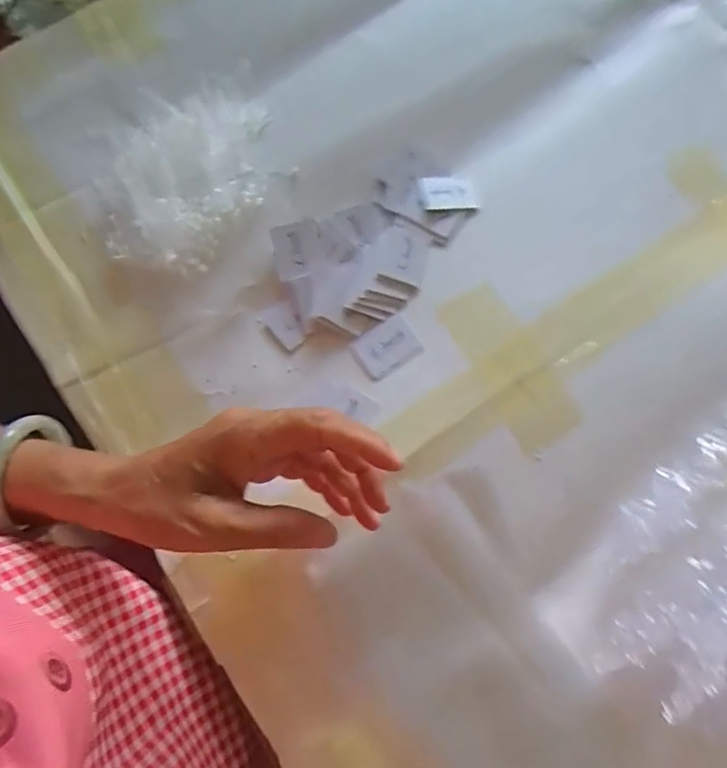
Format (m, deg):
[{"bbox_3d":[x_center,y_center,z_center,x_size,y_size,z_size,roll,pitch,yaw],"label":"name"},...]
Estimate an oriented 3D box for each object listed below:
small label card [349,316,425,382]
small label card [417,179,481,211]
[{"bbox_3d":[0.016,-0.024,0.394,0.042,0.006,0.033,-30,75,-10],"label":"small label card"},{"bbox_3d":[0.063,-0.140,0.425,0.042,0.004,0.027,-5,72,-3],"label":"small label card"}]

